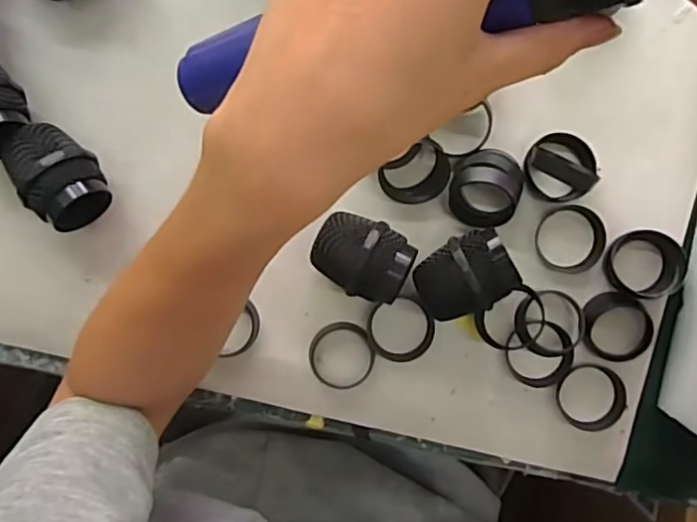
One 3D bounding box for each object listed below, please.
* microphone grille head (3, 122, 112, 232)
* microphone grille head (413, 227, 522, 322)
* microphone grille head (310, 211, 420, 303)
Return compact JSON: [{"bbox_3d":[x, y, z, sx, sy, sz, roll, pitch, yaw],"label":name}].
[{"bbox_3d":[-0.175,-0.053,0.367,0.043,0.045,0.064,-35,94,2],"label":"microphone grille head"},{"bbox_3d":[0.072,0.008,0.376,0.057,0.047,0.044,-27,94,1],"label":"microphone grille head"},{"bbox_3d":[0.009,-0.001,0.376,0.061,0.046,0.048,23,93,-3],"label":"microphone grille head"}]

